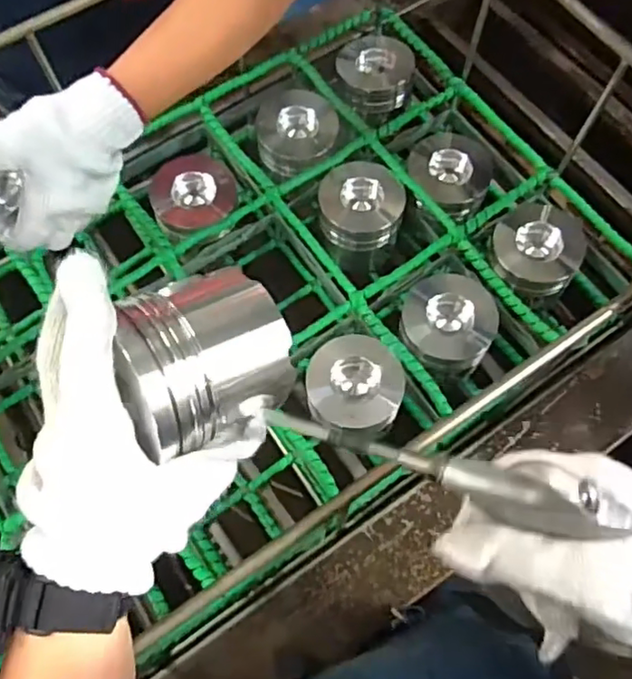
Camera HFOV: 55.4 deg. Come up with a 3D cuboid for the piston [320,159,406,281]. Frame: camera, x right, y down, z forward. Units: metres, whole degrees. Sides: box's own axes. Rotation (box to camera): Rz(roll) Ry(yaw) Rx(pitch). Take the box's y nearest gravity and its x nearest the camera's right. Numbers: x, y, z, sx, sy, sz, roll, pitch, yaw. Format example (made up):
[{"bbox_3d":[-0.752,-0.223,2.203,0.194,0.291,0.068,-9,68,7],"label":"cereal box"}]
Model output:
[{"bbox_3d":[0.049,-0.130,0.682,0.095,0.098,0.084,8,69,2],"label":"piston"}]

